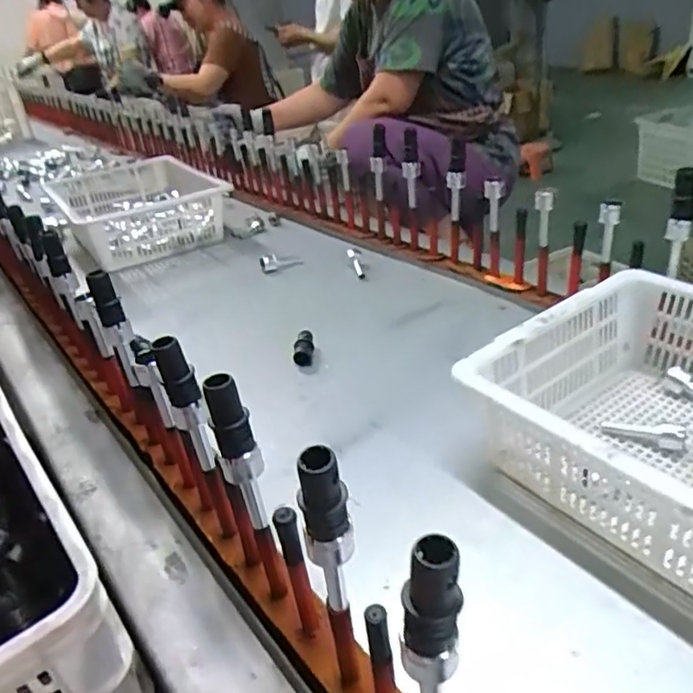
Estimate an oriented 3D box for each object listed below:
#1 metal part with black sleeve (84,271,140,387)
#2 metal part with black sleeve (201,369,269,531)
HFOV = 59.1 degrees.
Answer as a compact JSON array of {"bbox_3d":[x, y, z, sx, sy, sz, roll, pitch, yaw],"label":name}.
[{"bbox_3d":[-0.268,-0.023,0.710,0.027,0.137,0.036,-17,32,-17],"label":"metal part with black sleeve"},{"bbox_3d":[-0.085,0.085,0.487,0.028,0.134,0.033,-26,36,-30],"label":"metal part with black sleeve"}]

